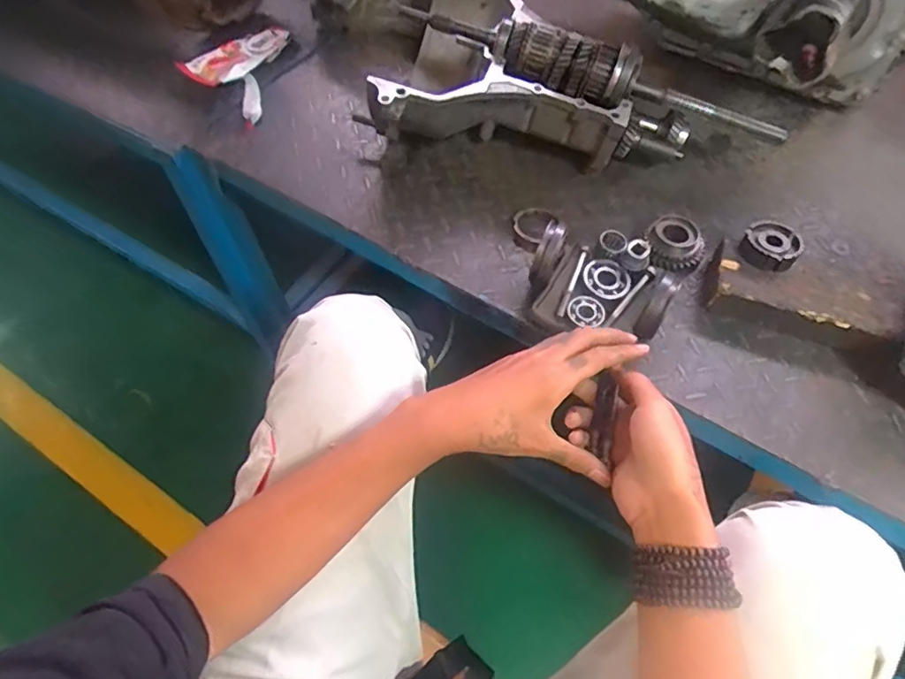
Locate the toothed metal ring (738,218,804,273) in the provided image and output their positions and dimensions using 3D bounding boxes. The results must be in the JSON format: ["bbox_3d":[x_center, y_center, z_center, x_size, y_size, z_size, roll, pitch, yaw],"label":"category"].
[{"bbox_3d":[0.355,-0.105,0.616,0.059,0.022,0.059,0,58,0],"label":"toothed metal ring"}]

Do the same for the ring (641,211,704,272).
[{"bbox_3d":[0.267,-0.121,0.672,0.072,0.027,0.080,-11,59,-7],"label":"ring"}]

